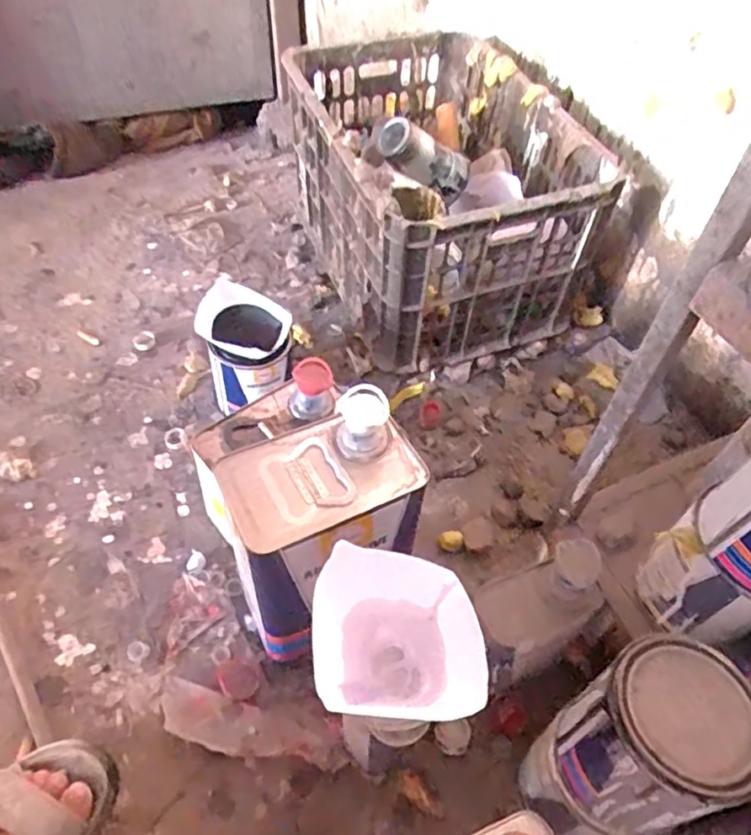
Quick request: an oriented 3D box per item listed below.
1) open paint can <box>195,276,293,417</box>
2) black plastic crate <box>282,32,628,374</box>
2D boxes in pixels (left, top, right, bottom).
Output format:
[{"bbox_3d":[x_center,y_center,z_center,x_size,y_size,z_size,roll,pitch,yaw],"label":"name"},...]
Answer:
[{"bbox_3d":[-0.166,-0.079,0.827,0.112,0.155,0.129,-4,52,-6],"label":"open paint can"},{"bbox_3d":[0.117,-0.355,0.974,0.394,0.276,0.488,-15,55,-13],"label":"black plastic crate"}]

